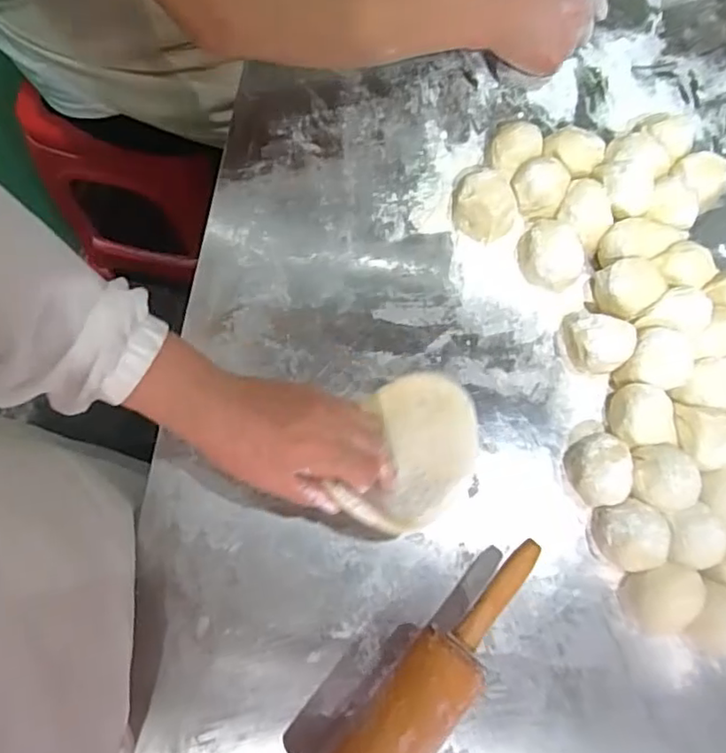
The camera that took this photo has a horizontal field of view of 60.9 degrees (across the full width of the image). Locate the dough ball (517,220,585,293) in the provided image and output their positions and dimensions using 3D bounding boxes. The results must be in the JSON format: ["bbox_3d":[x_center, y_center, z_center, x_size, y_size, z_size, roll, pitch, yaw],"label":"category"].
[{"bbox_3d":[0.170,-0.109,0.553,0.057,0.052,0.051,39,79,10],"label":"dough ball"}]

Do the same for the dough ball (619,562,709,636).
[{"bbox_3d":[0.235,0.175,0.484,0.046,0.044,0.050,0,75,0],"label":"dough ball"}]

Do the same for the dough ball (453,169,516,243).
[{"bbox_3d":[0.112,-0.157,0.568,0.056,0.046,0.048,15,75,5],"label":"dough ball"}]

